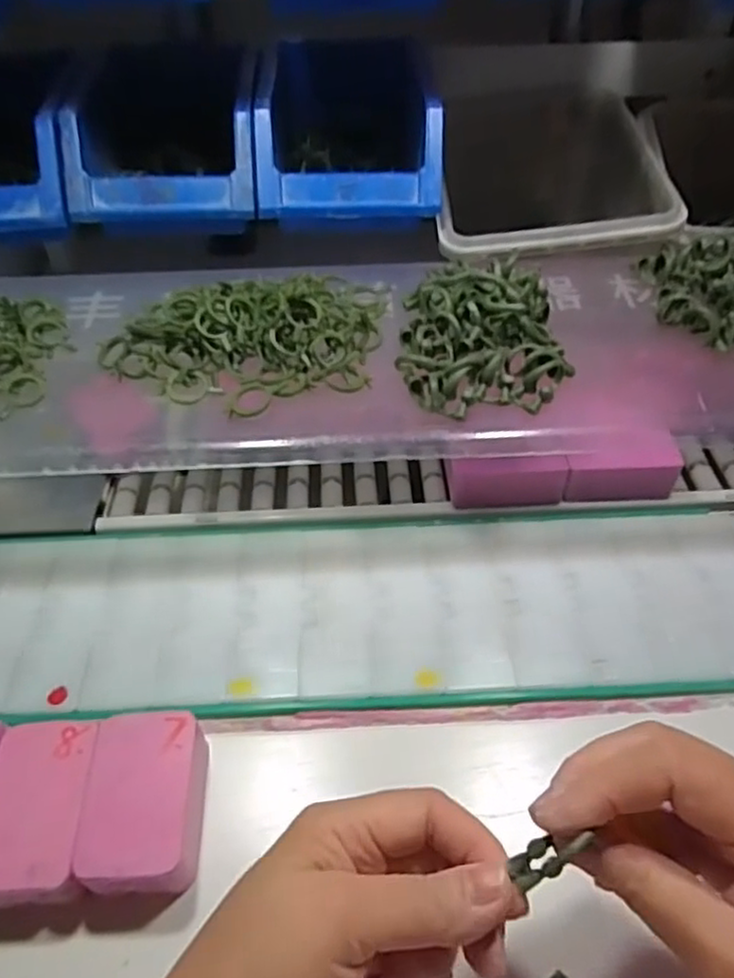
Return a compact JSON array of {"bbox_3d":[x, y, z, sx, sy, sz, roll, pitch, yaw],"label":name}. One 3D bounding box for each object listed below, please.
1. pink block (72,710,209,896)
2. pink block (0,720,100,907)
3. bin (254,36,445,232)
[{"bbox_3d":[-0.100,0.142,0.308,0.046,0.030,0.073,-3,47,-2],"label":"pink block"},{"bbox_3d":[-0.144,0.144,0.305,0.044,0.030,0.072,-5,47,-4],"label":"pink block"},{"bbox_3d":[-0.014,-0.262,0.493,0.123,0.064,0.170,-2,47,-1],"label":"bin"}]

